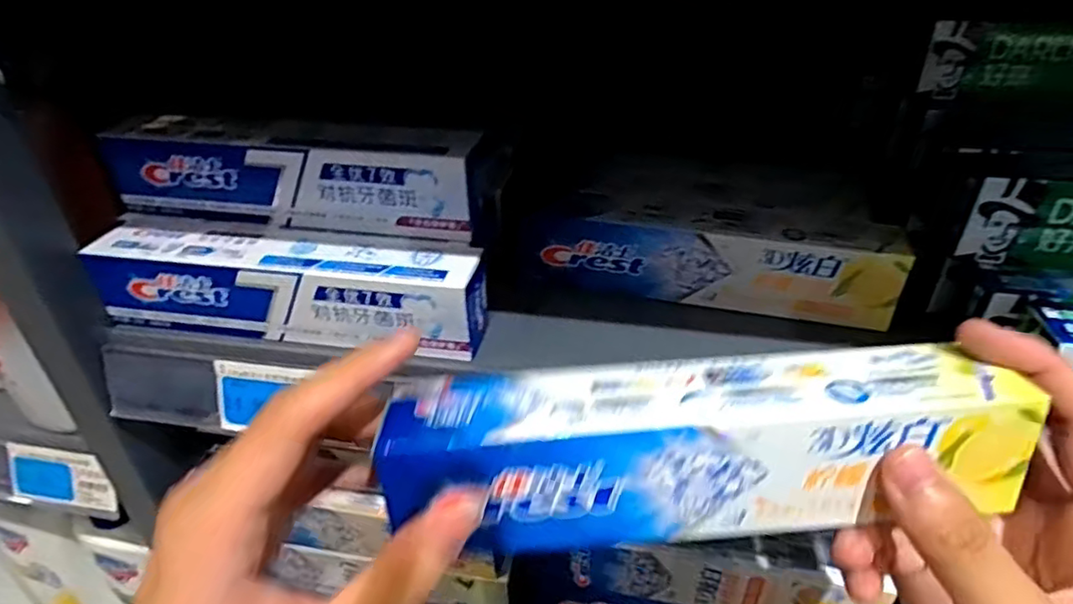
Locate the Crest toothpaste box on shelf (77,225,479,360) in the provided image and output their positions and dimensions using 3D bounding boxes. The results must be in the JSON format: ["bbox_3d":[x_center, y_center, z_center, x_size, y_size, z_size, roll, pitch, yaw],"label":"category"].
[{"bbox_3d":[-0.136,-0.007,0.330,0.213,0.046,0.034,6,35,10],"label":"Crest toothpaste box on shelf"}]

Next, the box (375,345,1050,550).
[{"bbox_3d":[0.055,0.049,0.213,0.206,0.047,0.046,-4,34,0],"label":"box"}]

